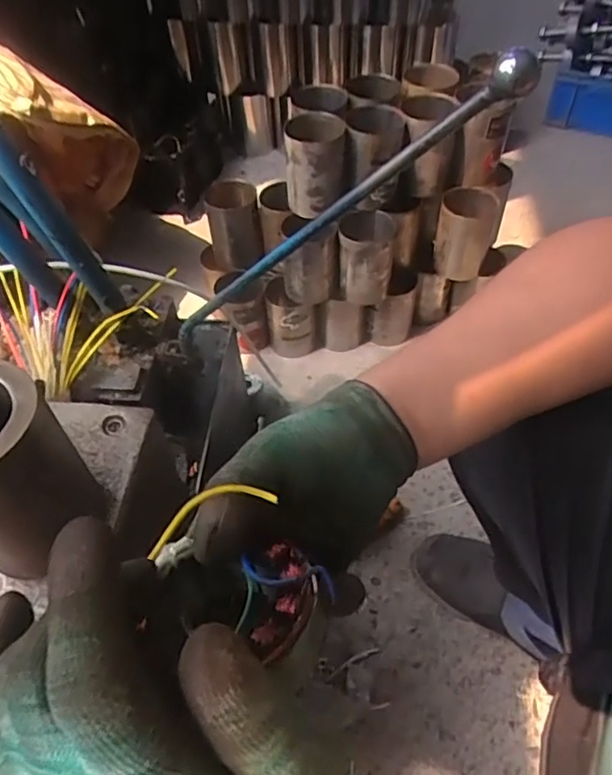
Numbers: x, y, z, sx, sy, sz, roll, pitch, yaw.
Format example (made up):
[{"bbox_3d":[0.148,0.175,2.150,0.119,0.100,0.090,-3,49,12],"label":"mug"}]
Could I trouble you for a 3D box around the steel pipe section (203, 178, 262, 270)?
[{"bbox_3d":[-0.130,-0.289,1.064,0.094,0.132,0.081,-8,51,-3],"label":"steel pipe section"}]

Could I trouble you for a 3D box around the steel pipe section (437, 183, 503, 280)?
[{"bbox_3d":[0.276,-0.259,1.024,0.101,0.135,0.083,12,53,12],"label":"steel pipe section"}]

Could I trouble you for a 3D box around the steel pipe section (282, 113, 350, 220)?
[{"bbox_3d":[0.015,-0.354,0.944,0.093,0.125,0.104,-3,51,1],"label":"steel pipe section"}]

